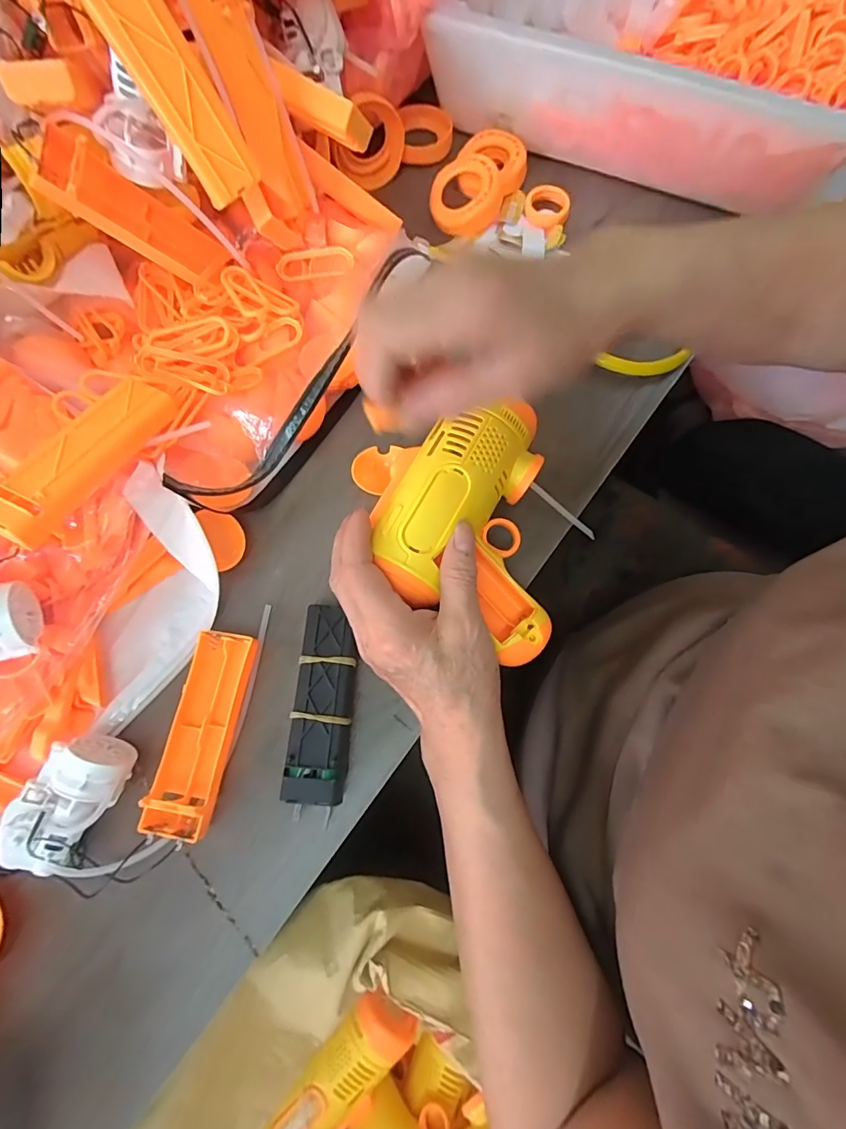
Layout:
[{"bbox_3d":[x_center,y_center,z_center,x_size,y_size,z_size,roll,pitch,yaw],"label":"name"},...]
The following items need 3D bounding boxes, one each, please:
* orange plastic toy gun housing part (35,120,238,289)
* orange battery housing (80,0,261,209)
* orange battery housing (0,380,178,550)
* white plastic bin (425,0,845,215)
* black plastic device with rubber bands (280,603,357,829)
[{"bbox_3d":[-0.172,-0.212,0.289,0.025,0.103,0.036,-26,73,31],"label":"orange plastic toy gun housing part"},{"bbox_3d":[-0.129,-0.247,0.230,0.031,0.110,0.014,-45,42,-10],"label":"orange battery housing"},{"bbox_3d":[-0.181,-0.058,0.249,0.032,0.018,0.110,26,62,8],"label":"orange battery housing"},{"bbox_3d":[0.196,-0.404,0.355,0.337,0.104,0.223,25,77,8],"label":"white plastic bin"},{"bbox_3d":[-0.057,0.080,0.273,0.033,0.025,0.109,2,75,2],"label":"black plastic device with rubber bands"}]

